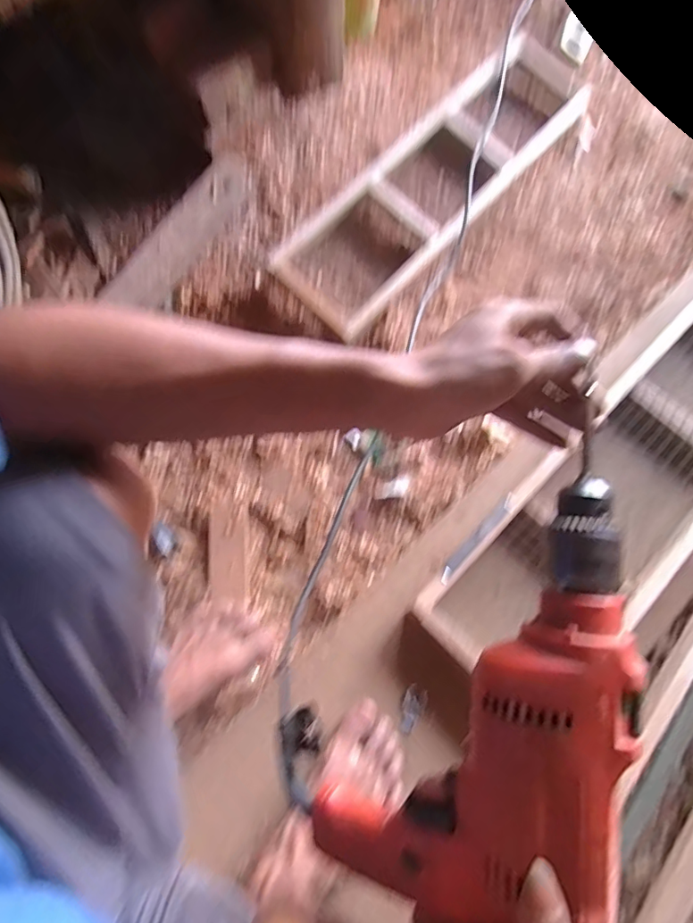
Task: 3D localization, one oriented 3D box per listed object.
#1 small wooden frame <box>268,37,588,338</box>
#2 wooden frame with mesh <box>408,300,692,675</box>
[{"bbox_3d":[0.167,-0.465,0.831,0.179,0.063,0.674,41,73,13],"label":"small wooden frame"},{"bbox_3d":[0.359,0.025,0.650,0.192,0.044,0.626,43,73,13],"label":"wooden frame with mesh"}]

